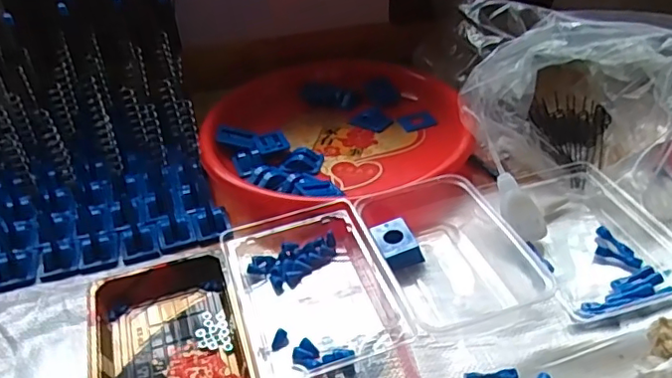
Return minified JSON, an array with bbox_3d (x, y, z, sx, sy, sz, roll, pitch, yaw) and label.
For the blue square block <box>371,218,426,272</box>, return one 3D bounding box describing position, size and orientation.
[{"bbox_3d":[0.054,0.050,0.505,0.036,0.022,0.044,-17,39,-16],"label":"blue square block"}]

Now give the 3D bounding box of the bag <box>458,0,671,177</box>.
[{"bbox_3d":[0.263,-0.118,0.616,0.242,0.124,0.228,3,38,9],"label":"bag"}]

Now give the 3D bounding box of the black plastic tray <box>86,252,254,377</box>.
[{"bbox_3d":[-0.123,0.118,0.425,0.107,0.026,0.158,-14,38,-13],"label":"black plastic tray"}]

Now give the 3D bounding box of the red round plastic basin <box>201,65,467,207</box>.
[{"bbox_3d":[-0.004,-0.069,0.661,0.287,0.030,0.272,-3,37,2],"label":"red round plastic basin"}]

